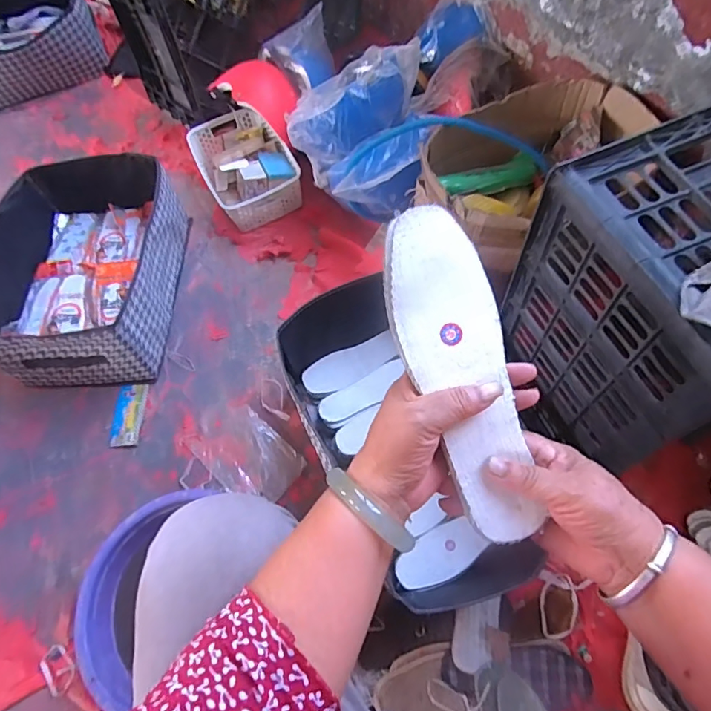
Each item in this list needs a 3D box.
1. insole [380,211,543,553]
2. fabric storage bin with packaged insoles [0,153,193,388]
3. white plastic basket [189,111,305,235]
[{"bbox_3d":[0.073,0.014,0.333,0.071,0.006,0.228,-17,92,-6],"label":"insole"},{"bbox_3d":[-0.537,-0.176,0.985,0.324,0.186,0.444,-3,62,3],"label":"fabric storage bin with packaged insoles"},{"bbox_3d":[-0.264,-0.454,1.164,0.198,0.093,0.325,-25,64,-8],"label":"white plastic basket"}]

